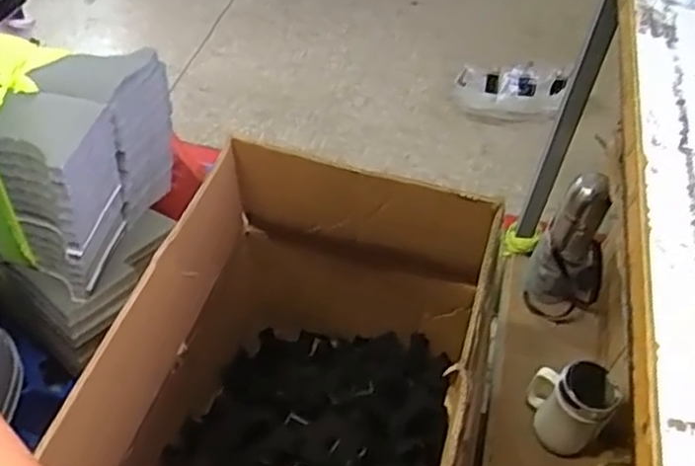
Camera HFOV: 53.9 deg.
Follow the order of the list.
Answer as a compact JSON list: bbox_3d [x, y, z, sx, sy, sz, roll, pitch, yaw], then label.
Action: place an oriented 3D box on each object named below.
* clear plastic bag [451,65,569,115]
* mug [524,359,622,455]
[{"bbox_3d":[0.392,-0.341,1.666,0.249,0.142,0.050,10,49,4],"label":"clear plastic bag"},{"bbox_3d":[0.301,0.230,0.927,0.076,0.127,0.107,-22,54,-22],"label":"mug"}]

